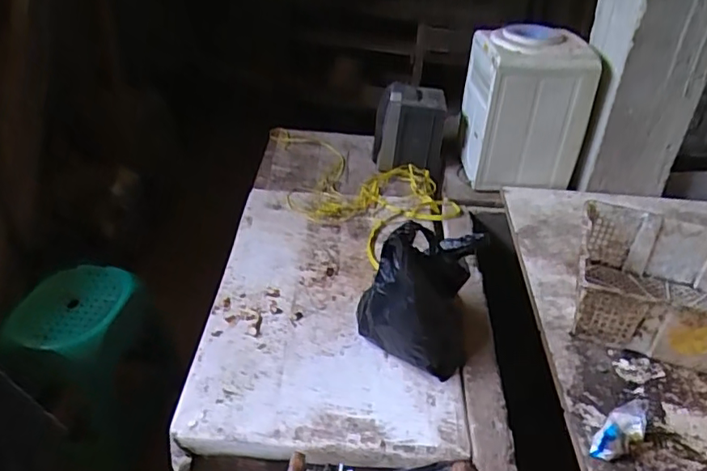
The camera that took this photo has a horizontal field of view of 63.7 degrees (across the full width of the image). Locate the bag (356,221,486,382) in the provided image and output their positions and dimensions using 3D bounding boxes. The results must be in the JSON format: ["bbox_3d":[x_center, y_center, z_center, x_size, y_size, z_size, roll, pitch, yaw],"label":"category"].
[{"bbox_3d":[0.123,0.114,1.086,0.208,0.263,0.174,8,35,4],"label":"bag"}]

